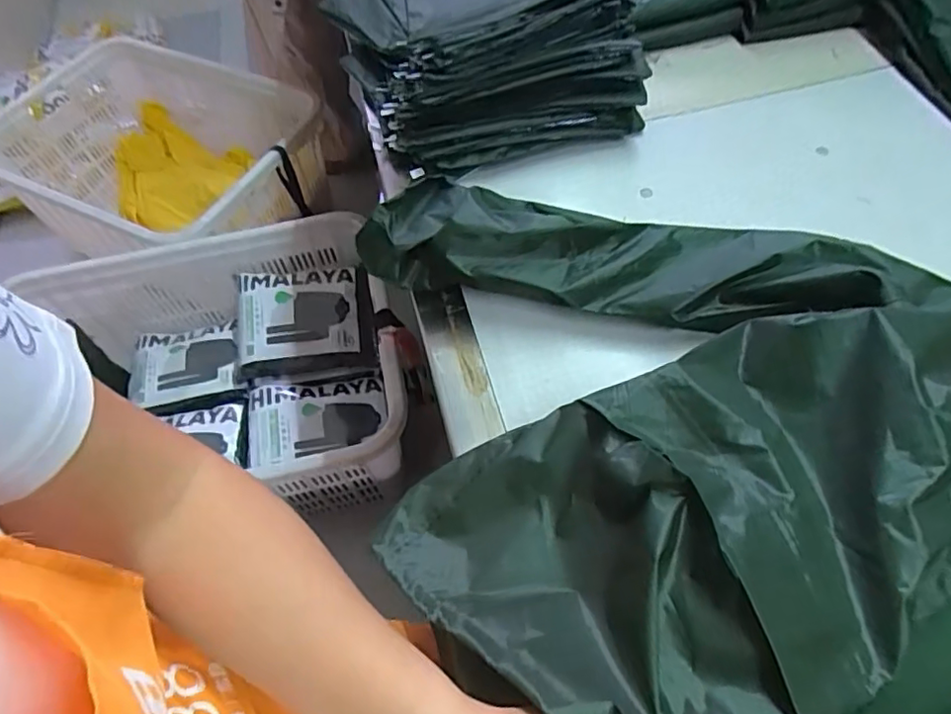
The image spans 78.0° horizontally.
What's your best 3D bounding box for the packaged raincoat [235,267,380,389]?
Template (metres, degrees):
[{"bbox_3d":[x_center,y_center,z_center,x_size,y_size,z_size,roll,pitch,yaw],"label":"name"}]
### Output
[{"bbox_3d":[-0.373,-0.073,1.241,0.259,0.057,0.245,-6,77,-9],"label":"packaged raincoat"}]

